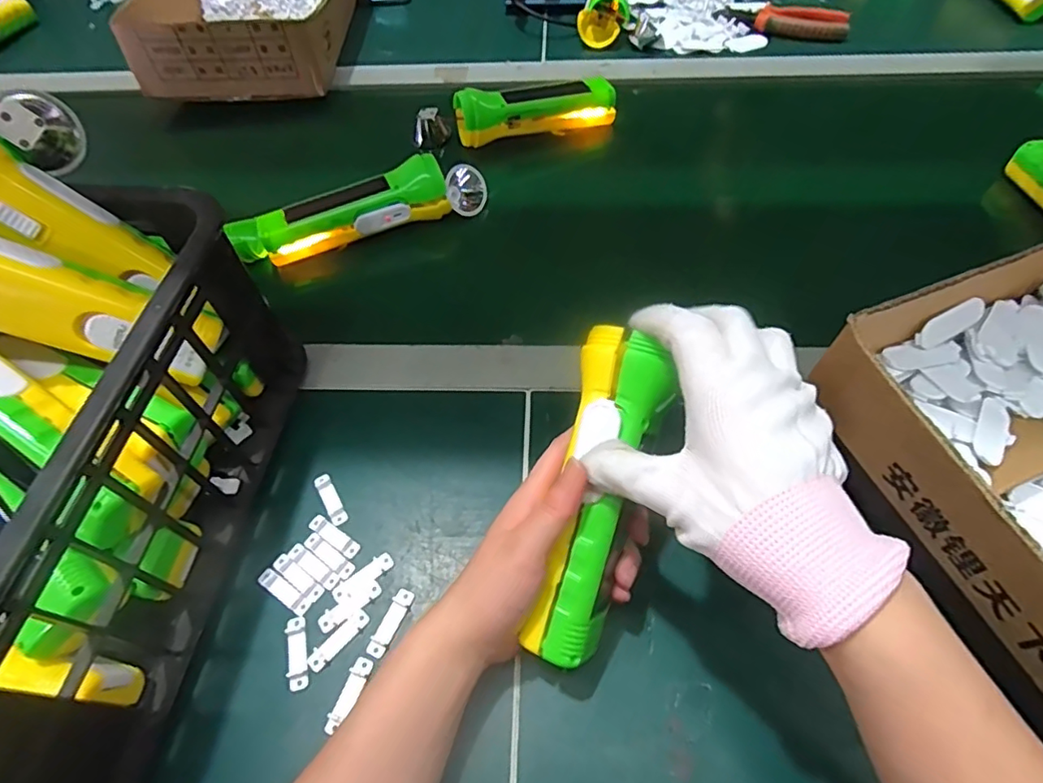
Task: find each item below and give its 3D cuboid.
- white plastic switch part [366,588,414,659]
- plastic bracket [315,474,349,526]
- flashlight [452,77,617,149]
[{"bbox_3d":[-0.073,0.128,0.310,0.011,0.004,0.037,20,58,15],"label":"white plastic switch part"},{"bbox_3d":[-0.121,0.067,0.351,0.010,0.004,0.037,-28,58,-17],"label":"plastic bracket"},{"bbox_3d":[0.015,-0.295,0.581,0.165,0.051,0.044,-16,56,-10],"label":"flashlight"}]

